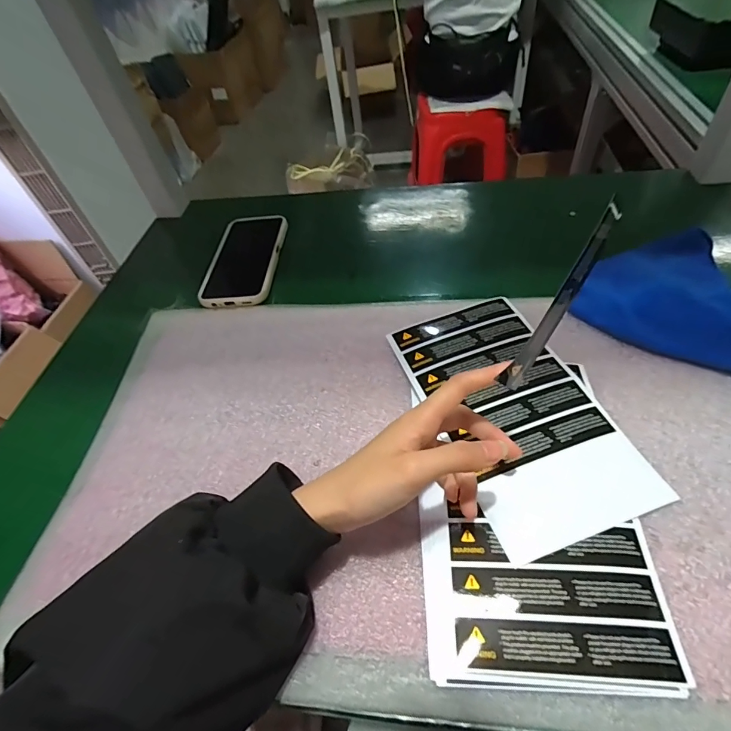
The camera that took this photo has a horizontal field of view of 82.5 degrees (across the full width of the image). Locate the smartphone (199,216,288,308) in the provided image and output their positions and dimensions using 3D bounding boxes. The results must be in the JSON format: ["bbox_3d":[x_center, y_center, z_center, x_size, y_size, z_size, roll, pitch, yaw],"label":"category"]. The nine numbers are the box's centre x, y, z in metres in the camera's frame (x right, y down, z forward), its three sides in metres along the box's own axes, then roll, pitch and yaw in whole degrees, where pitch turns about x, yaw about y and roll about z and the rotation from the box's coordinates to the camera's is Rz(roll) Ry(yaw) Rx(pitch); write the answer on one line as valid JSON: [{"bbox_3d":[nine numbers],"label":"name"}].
[{"bbox_3d":[-0.156,-0.138,0.535,0.085,0.018,0.165,-3,51,7],"label":"smartphone"}]

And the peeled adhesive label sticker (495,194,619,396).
[{"bbox_3d":[0.114,-0.037,0.245,0.015,0.116,0.004,20,14,-21],"label":"peeled adhesive label sticker"}]

